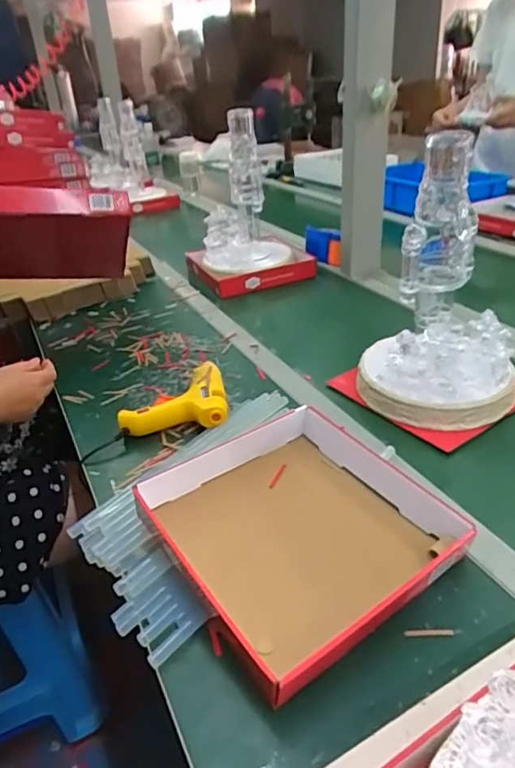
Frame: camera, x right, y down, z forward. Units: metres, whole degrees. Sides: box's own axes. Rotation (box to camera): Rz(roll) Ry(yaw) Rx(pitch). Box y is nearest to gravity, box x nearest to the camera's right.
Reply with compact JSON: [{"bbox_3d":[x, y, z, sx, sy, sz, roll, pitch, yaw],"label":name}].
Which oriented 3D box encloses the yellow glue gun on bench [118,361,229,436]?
[{"bbox_3d":[-0.111,0.016,0.754,0.142,0.037,0.148,-4,31,2],"label":"yellow glue gun on bench"}]

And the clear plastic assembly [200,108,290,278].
[{"bbox_3d":[-0.028,-0.397,1.161,0.191,0.321,0.174,-3,31,4],"label":"clear plastic assembly"}]

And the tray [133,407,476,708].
[{"bbox_3d":[0.044,0.134,0.520,0.251,0.054,0.240,-25,36,-29],"label":"tray"}]

